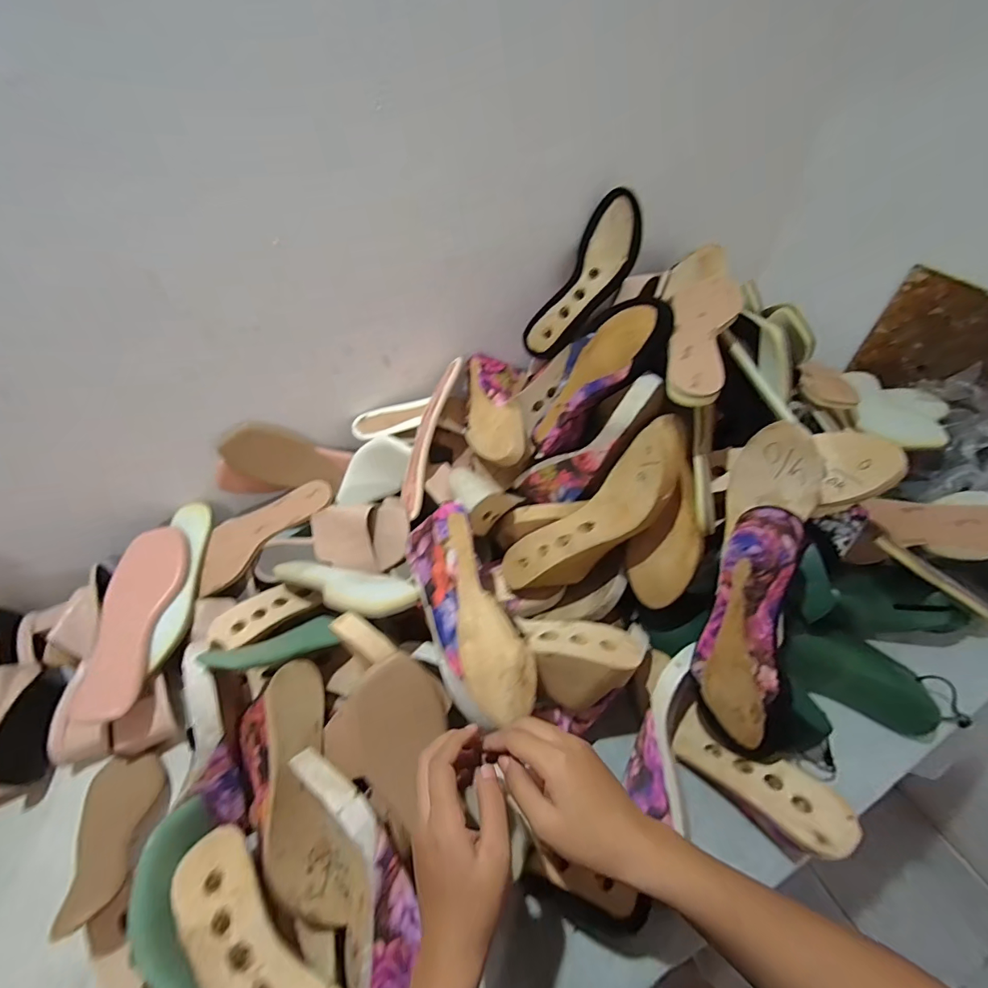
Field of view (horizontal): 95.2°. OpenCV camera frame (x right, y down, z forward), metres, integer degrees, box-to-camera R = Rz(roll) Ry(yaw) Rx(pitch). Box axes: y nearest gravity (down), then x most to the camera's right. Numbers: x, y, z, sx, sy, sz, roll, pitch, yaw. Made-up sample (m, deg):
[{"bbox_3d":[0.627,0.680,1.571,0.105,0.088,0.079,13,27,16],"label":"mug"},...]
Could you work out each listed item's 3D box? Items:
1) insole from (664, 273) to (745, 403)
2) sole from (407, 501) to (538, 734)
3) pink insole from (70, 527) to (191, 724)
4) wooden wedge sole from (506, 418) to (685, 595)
[{"bbox_3d":[0.243,-0.189,0.518,0.075,0.030,0.235,4,49,21],"label":"insole"},{"bbox_3d":[-0.027,0.113,0.449,0.084,0.061,0.218,-18,51,-11],"label":"sole"},{"bbox_3d":[-0.439,0.145,0.547,0.080,0.026,0.230,-8,50,-3],"label":"pink insole"},{"bbox_3d":[0.128,0.024,0.530,0.274,0.072,0.093,-44,52,16],"label":"wooden wedge sole"}]

